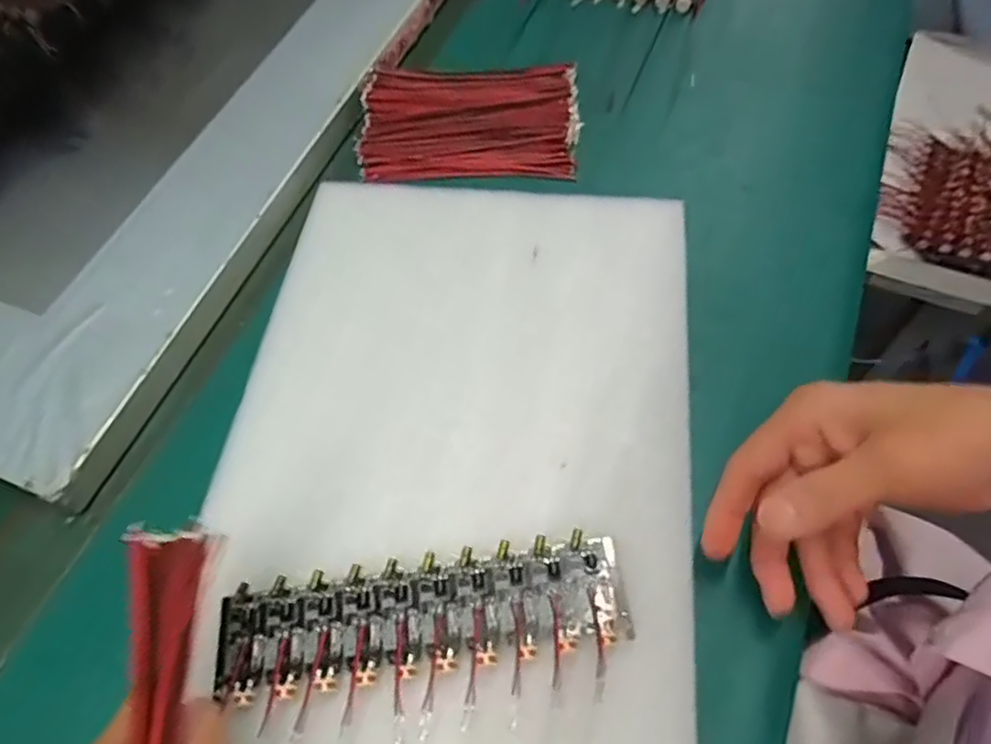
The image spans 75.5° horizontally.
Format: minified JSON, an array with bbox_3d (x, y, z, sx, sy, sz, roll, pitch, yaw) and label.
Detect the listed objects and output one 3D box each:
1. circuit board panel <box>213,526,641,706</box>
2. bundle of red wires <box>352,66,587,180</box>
[{"bbox_3d":[-0.029,0.097,0.258,0.162,0.006,0.047,-8,60,-2],"label":"circuit board panel"},{"bbox_3d":[-0.017,-0.166,0.413,0.136,0.017,0.090,0,61,4],"label":"bundle of red wires"}]

